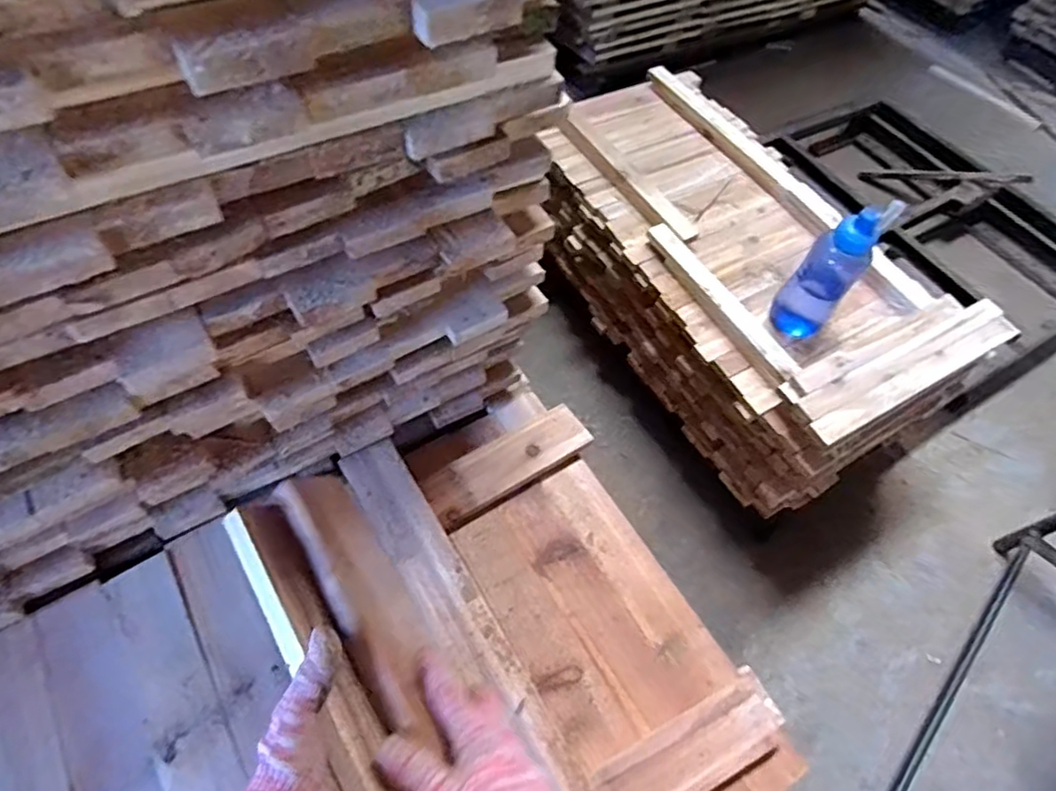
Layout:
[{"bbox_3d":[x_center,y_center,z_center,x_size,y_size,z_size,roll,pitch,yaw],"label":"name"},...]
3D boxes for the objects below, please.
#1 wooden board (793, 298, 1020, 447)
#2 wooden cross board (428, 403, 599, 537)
[{"bbox_3d":[0.661,-0.048,1.042,0.469,0.017,0.088,-24,64,-17],"label":"wooden board"},{"bbox_3d":[-0.022,0.080,0.716,0.202,0.023,0.064,-29,65,-19],"label":"wooden cross board"}]

